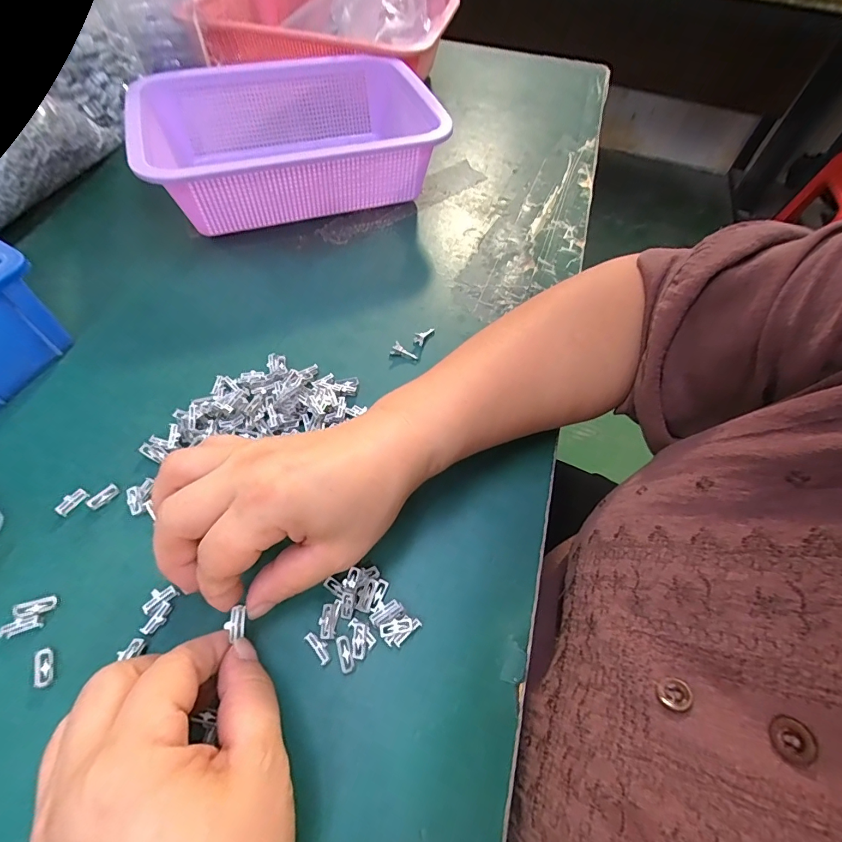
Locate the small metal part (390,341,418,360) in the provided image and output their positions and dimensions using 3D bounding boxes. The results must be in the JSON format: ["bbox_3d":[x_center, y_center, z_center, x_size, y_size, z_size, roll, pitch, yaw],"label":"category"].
[{"bbox_3d":[-0.012,-0.052,0.325,0.020,0.008,0.007,25,57,-6],"label":"small metal part"}]

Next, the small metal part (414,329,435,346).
[{"bbox_3d":[0.002,-0.069,0.337,0.010,0.006,0.021,26,59,12],"label":"small metal part"}]

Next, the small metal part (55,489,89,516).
[{"bbox_3d":[-0.204,0.048,0.252,0.006,0.007,0.016,33,61,16],"label":"small metal part"}]

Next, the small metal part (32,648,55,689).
[{"bbox_3d":[-0.182,0.119,0.207,0.007,0.006,0.016,-21,61,-17],"label":"small metal part"}]

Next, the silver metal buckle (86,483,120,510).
[{"bbox_3d":[-0.188,0.045,0.255,0.008,0.006,0.017,32,60,17],"label":"silver metal buckle"}]

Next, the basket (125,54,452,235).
[{"bbox_3d":[-0.120,-0.264,0.412,0.251,0.082,0.182,-11,57,-11],"label":"basket"}]

